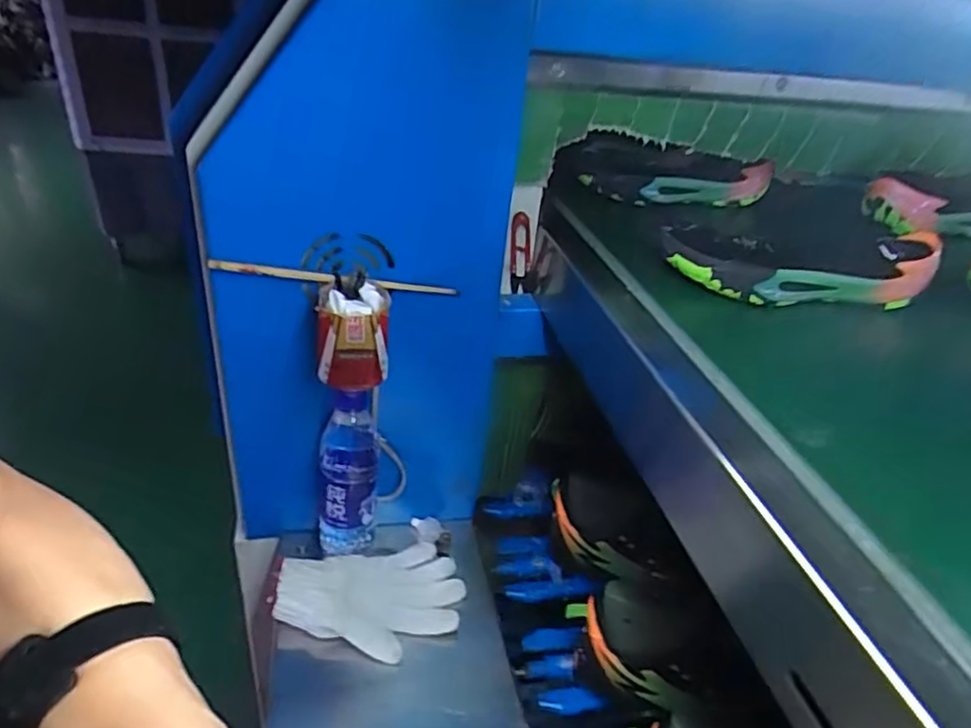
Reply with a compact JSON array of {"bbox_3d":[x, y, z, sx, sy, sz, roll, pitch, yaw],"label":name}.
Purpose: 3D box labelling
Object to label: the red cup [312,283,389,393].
[{"bbox_3d":[-0.126,-0.024,0.618,0.064,0.088,0.061,6,30,-3],"label":"red cup"}]

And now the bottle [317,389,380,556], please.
[{"bbox_3d":[-0.152,0.119,0.721,0.064,0.209,0.063,0,31,-13],"label":"bottle"}]

